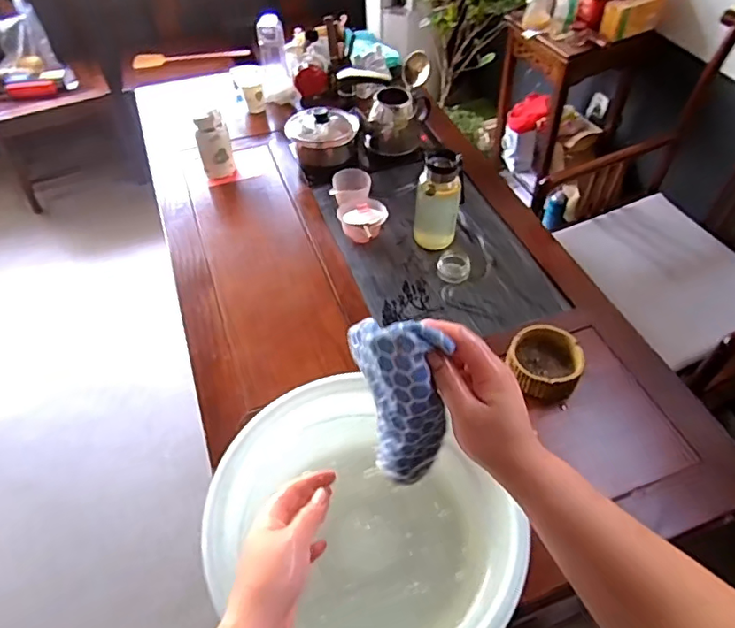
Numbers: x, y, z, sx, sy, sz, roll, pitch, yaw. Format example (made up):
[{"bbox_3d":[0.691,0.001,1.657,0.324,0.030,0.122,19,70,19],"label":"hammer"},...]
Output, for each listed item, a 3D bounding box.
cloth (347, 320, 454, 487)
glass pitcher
[{"bbox_3d":[0.031,0.076,0.471,0.063,0.167,0.058,-15,31,-12],"label":"cloth"},{"bbox_3d":[0.145,-0.231,1.079,0.083,0.180,0.080,0,50,0],"label":"glass pitcher"}]

